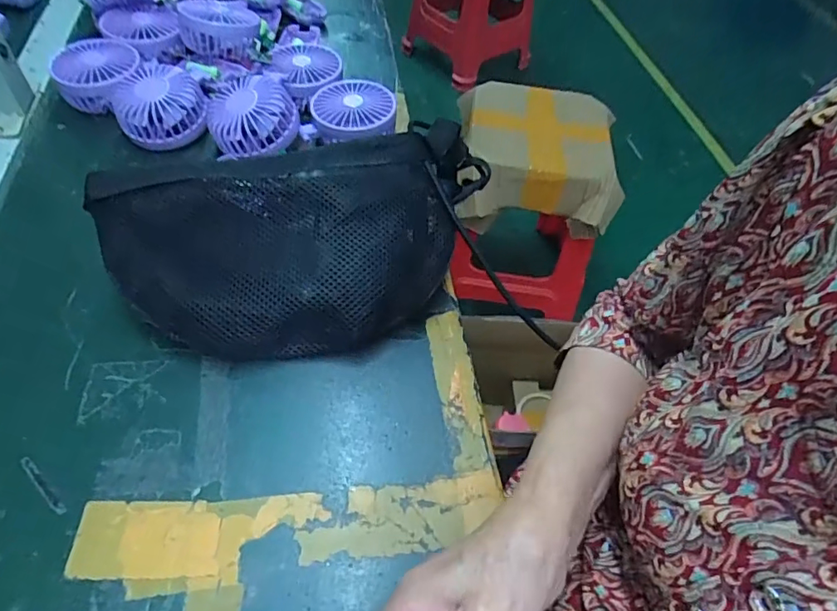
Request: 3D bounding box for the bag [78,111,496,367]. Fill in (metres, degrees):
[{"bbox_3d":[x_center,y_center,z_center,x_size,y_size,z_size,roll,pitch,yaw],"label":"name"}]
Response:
[{"bbox_3d":[-0.066,-0.056,0.416,0.331,0.090,0.173,-16,56,-17],"label":"bag"}]

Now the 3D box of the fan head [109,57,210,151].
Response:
[{"bbox_3d":[-0.262,-0.199,0.530,0.084,0.053,0.084,-25,59,-22],"label":"fan head"}]

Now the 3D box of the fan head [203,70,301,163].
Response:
[{"bbox_3d":[-0.166,-0.192,0.521,0.085,0.046,0.095,-23,54,7],"label":"fan head"}]

